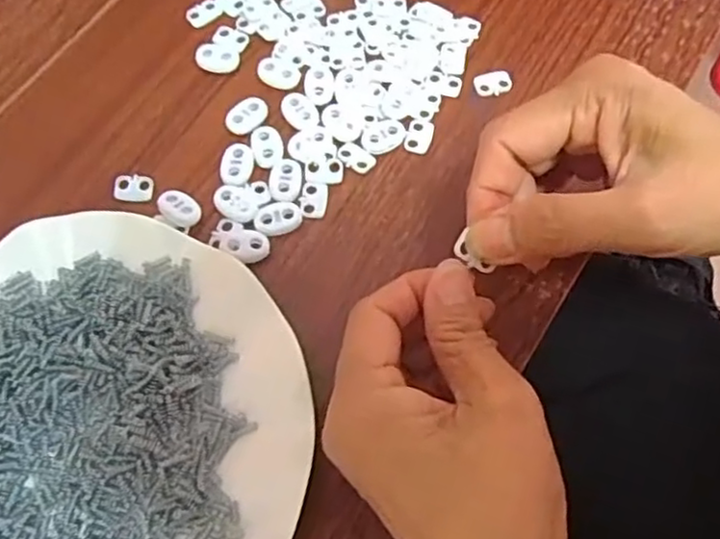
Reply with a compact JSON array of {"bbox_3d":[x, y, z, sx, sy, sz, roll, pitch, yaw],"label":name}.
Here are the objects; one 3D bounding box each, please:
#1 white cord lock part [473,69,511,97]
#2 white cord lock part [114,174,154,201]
[{"bbox_3d":[0.069,-0.098,0.354,0.019,0.004,0.014,-7,69,-4],"label":"white cord lock part"},{"bbox_3d":[-0.110,-0.040,0.332,0.019,0.004,0.013,0,69,-1],"label":"white cord lock part"}]

